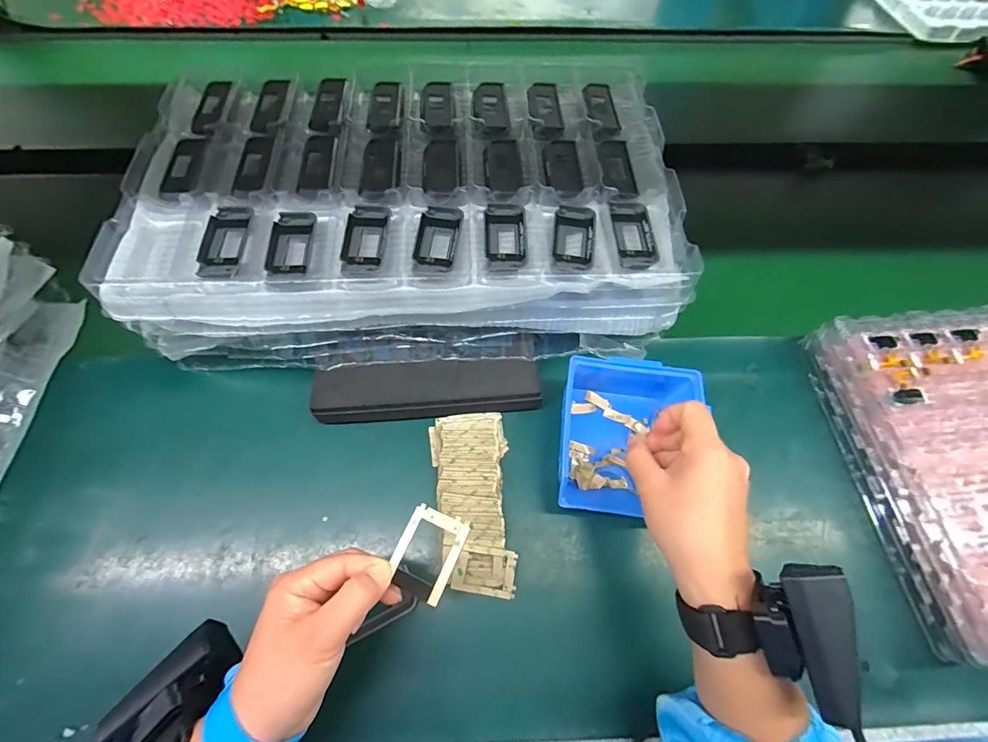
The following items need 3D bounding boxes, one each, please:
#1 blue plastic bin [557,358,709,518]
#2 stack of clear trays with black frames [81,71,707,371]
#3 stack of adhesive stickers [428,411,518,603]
[{"bbox_3d":[0.121,0.061,0.393,0.119,0.065,0.136,6,63,2],"label":"blue plastic bin"},{"bbox_3d":[-0.081,-0.169,0.443,0.509,0.096,0.302,-3,63,-3],"label":"stack of clear trays with black frames"},{"bbox_3d":[-0.018,0.116,0.390,0.069,0.021,0.161,-7,63,-5],"label":"stack of adhesive stickers"}]

